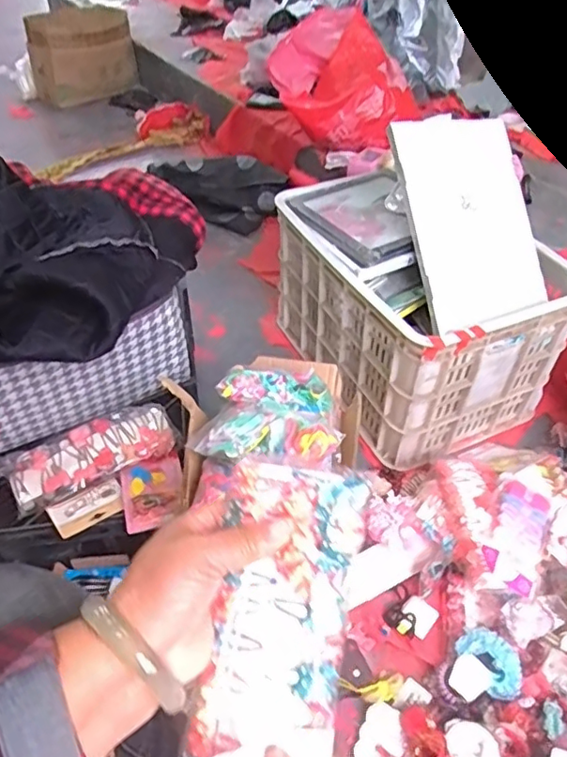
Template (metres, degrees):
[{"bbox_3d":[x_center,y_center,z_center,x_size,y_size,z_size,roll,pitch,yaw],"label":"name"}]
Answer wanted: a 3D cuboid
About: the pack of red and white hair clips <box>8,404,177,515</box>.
[{"bbox_3d":[-0.255,0.098,0.772,0.212,0.026,0.088,-22,49,-22],"label":"pack of red and white hair clips"}]

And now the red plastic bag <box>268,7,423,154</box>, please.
[{"bbox_3d":[0.151,-0.727,1.406,0.347,0.218,0.305,5,44,4],"label":"red plastic bag"}]

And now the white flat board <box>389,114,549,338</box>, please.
[{"bbox_3d":[0.301,-0.257,0.924,0.208,0.016,0.343,-11,84,-13],"label":"white flat board"}]

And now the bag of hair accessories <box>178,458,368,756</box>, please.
[{"bbox_3d":[-0.009,0.155,0.324,0.089,0.036,0.214,13,75,12],"label":"bag of hair accessories"}]

